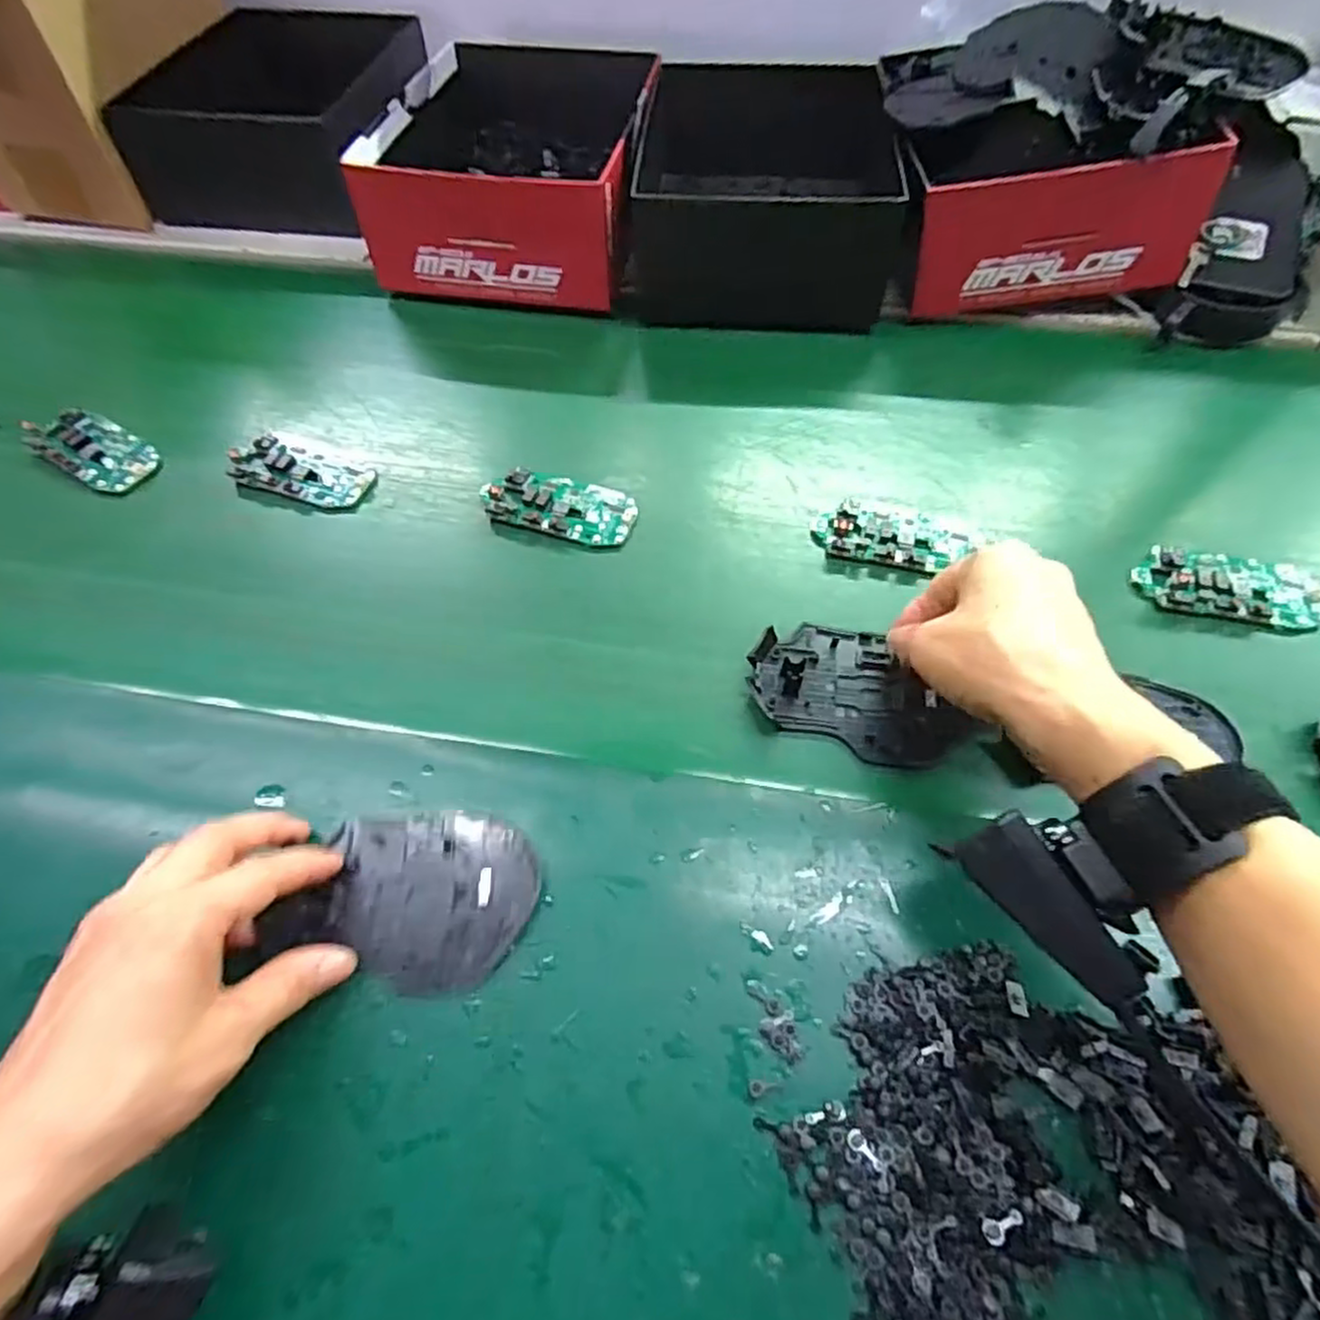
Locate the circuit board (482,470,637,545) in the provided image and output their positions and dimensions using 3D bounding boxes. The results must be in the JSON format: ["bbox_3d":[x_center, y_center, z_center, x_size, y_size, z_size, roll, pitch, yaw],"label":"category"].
[{"bbox_3d":[-0.061,-0.095,0.444,0.091,0.014,0.044,13,60,8],"label":"circuit board"}]

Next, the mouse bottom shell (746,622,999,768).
[{"bbox_3d":[0.104,0.013,0.374,0.111,0.016,0.069,15,61,9],"label":"mouse bottom shell"}]

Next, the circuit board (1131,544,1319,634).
[{"bbox_3d":[0.323,-0.040,0.409,0.097,0.013,0.049,6,60,4],"label":"circuit board"}]

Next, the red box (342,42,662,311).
[{"bbox_3d":[-0.108,-0.390,0.580,0.185,0.103,0.236,5,58,5],"label":"red box"}]

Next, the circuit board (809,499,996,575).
[{"bbox_3d":[0.141,-0.073,0.430,0.097,0.010,0.044,12,60,8],"label":"circuit board"}]

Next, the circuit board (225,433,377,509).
[{"bbox_3d":[-0.228,-0.122,0.463,0.088,0.014,0.046,13,61,8],"label":"circuit board"}]

